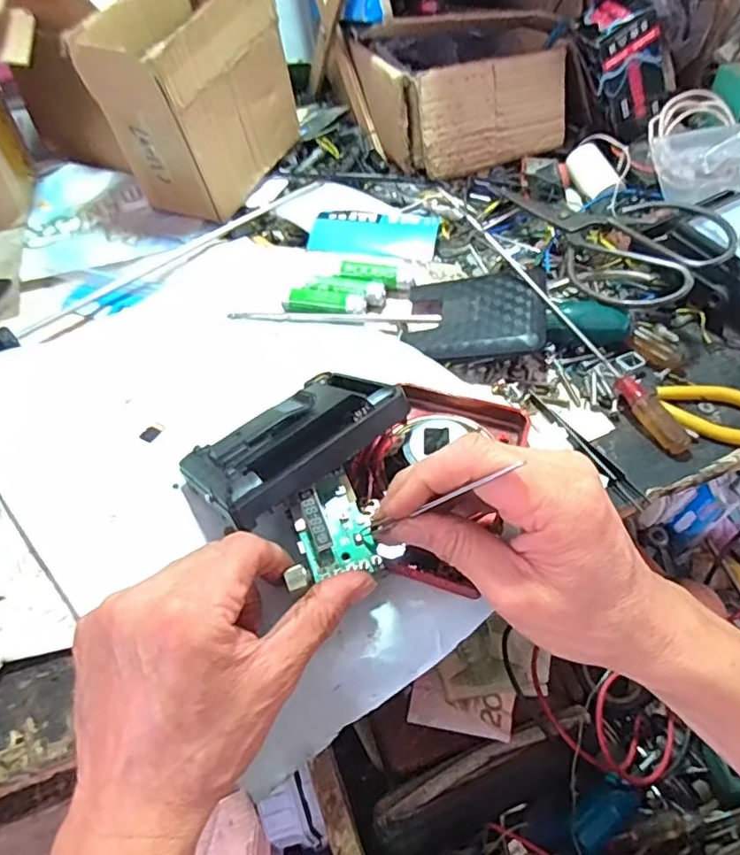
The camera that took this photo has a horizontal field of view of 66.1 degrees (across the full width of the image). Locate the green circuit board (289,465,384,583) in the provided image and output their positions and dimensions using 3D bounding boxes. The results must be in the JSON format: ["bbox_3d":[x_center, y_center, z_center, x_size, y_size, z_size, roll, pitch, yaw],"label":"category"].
[{"bbox_3d":[-0.020,0.048,0.291,0.035,0.017,0.057,-19,52,-14],"label":"green circuit board"}]

